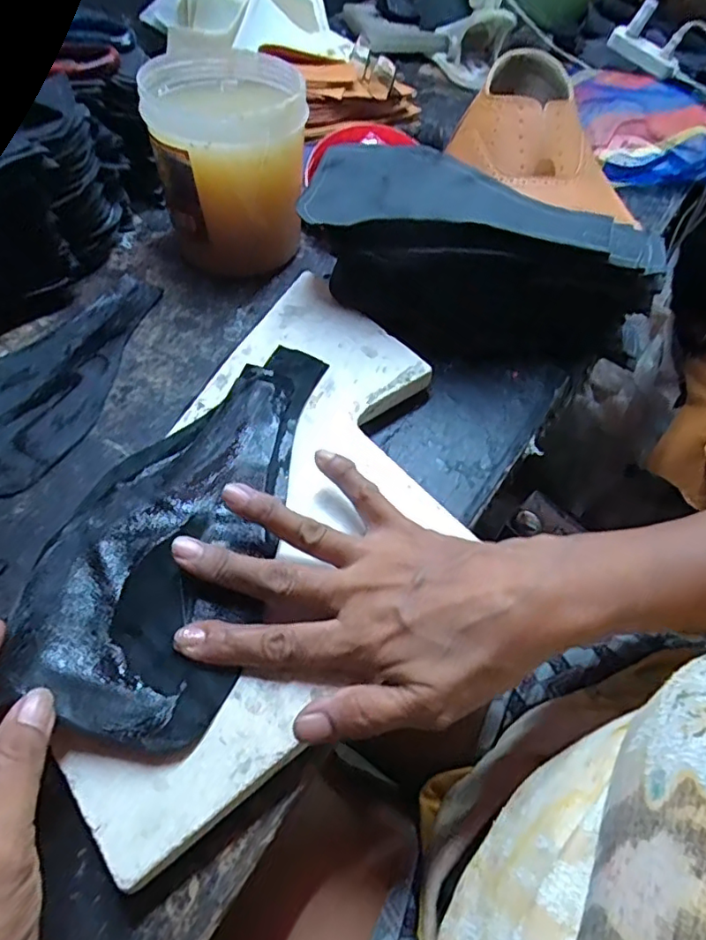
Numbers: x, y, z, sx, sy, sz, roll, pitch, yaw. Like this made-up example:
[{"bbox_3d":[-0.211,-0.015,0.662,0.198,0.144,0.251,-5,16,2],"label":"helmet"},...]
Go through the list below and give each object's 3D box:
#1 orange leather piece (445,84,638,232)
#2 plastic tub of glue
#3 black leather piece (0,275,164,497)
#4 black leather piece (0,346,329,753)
[{"bbox_3d":[0.197,-0.303,0.550,0.192,0.067,0.086,22,52,-9],"label":"orange leather piece"},{"bbox_3d":[-0.100,-0.238,0.455,0.105,0.131,0.111,2,53,-3],"label":"plastic tub of glue"},{"bbox_3d":[-0.210,-0.073,0.400,0.100,0.005,0.207,18,53,8],"label":"black leather piece"},{"bbox_3d":[-0.082,0.013,0.308,0.107,0.017,0.243,17,52,8],"label":"black leather piece"}]

